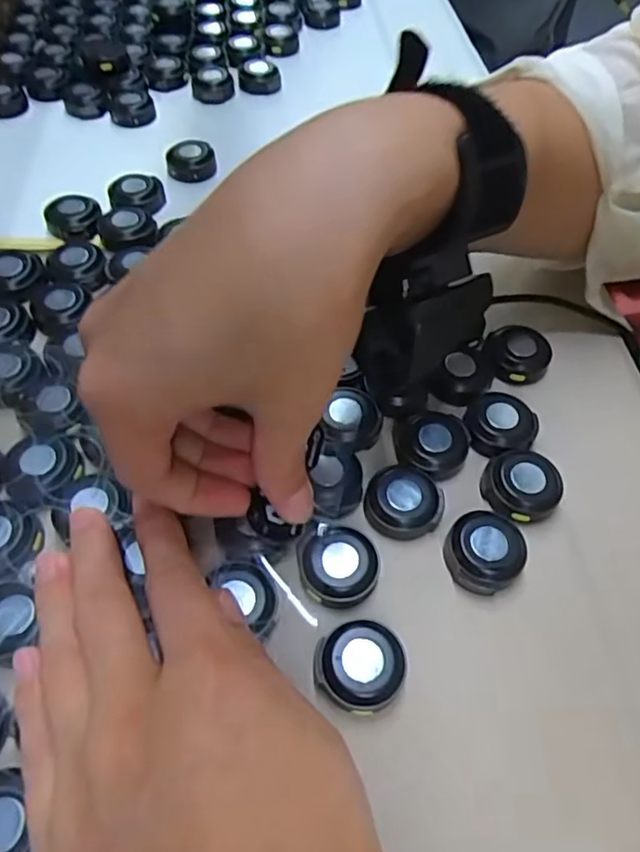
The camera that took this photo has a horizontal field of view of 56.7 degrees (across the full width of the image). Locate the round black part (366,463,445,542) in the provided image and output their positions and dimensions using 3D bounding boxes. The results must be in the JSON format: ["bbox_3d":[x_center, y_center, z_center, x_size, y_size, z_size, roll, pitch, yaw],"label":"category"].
[{"bbox_3d":[0.033,0.031,0.236,0.030,0.010,0.028,0,58,0],"label":"round black part"}]

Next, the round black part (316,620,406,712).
[{"bbox_3d":[0.013,0.082,0.203,0.029,0.013,0.029,0,58,0],"label":"round black part"}]

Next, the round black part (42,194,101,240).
[{"bbox_3d":[-0.135,-0.114,0.324,0.028,0.009,0.028,0,58,0],"label":"round black part"}]

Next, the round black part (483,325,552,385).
[{"bbox_3d":[0.092,-0.035,0.279,0.028,0.010,0.030,0,58,0],"label":"round black part"}]

